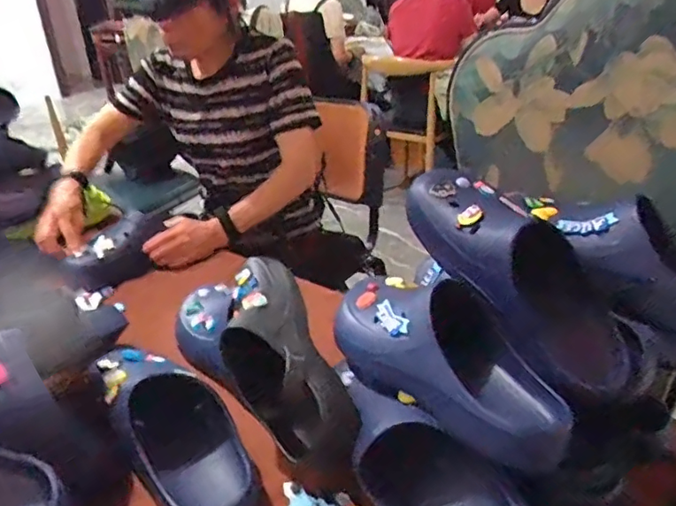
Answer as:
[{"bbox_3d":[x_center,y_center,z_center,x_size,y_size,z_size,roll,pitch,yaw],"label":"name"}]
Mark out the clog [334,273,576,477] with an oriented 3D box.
[{"bbox_3d":[0.106,0.099,0.574,0.277,0.110,0.122,35,43,31],"label":"clog"}]

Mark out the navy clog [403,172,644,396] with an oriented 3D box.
[{"bbox_3d":[0.199,0.023,0.583,0.303,0.109,0.093,47,42,6],"label":"navy clog"}]

